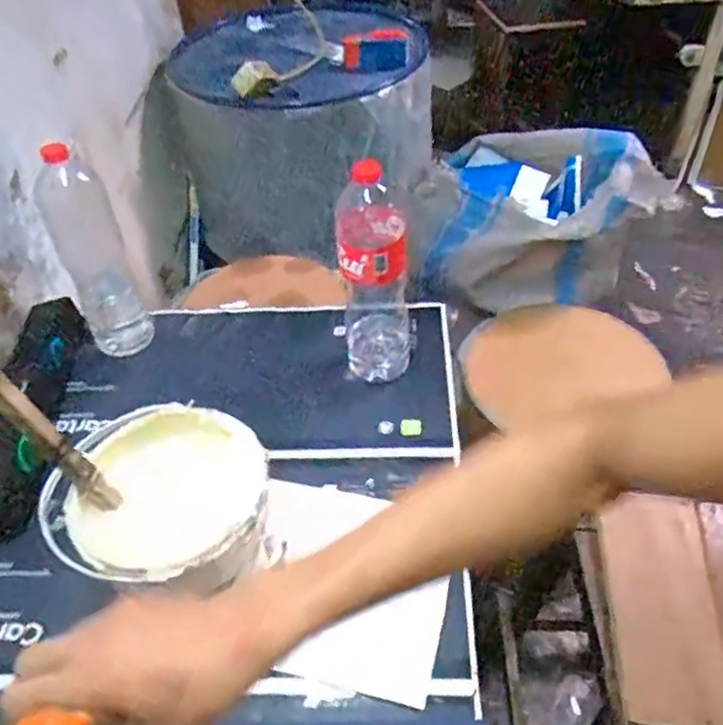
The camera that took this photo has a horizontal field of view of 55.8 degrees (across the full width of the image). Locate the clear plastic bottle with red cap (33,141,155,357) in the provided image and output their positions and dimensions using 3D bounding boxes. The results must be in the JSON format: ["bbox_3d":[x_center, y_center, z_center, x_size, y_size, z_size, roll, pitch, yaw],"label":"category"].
[{"bbox_3d":[-0.381,-0.154,0.965,0.088,0.308,0.086,-28,50,-21],"label":"clear plastic bottle with red cap"}]

